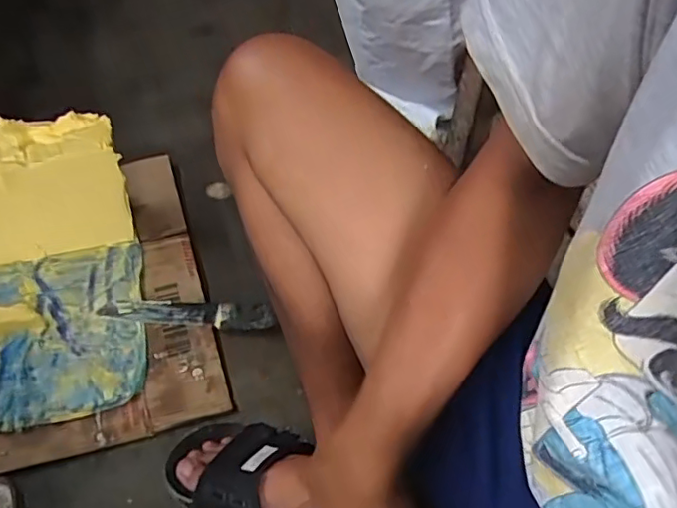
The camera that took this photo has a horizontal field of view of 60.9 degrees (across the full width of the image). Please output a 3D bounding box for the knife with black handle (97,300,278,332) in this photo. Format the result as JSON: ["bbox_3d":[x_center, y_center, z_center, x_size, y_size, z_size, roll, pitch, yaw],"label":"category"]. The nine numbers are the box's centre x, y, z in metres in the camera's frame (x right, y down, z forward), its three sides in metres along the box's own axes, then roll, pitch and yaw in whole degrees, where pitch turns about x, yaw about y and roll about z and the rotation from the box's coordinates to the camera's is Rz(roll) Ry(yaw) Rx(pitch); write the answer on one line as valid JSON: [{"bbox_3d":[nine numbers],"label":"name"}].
[{"bbox_3d":[-0.201,0.075,0.768,0.231,0.013,0.036,9,45,2],"label":"knife with black handle"}]

